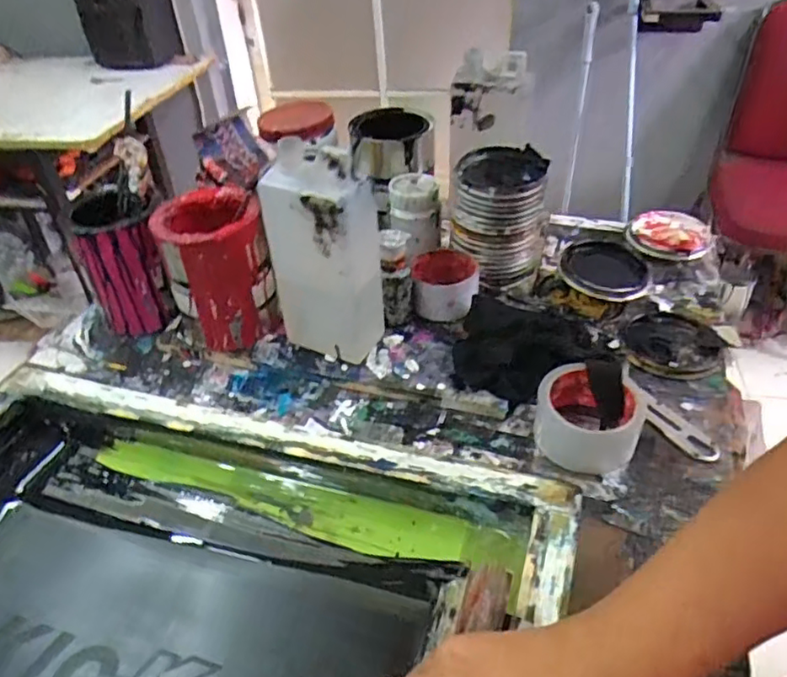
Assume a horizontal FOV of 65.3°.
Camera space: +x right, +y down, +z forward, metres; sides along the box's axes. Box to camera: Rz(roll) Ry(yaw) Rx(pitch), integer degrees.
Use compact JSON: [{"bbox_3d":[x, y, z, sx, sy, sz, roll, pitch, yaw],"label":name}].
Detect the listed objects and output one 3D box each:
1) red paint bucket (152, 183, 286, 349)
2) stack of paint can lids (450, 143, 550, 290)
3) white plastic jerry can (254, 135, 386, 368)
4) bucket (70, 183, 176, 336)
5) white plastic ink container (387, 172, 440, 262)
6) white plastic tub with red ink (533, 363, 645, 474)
[{"bbox_3d":[-0.187,-0.067,0.666,0.101,0.154,0.102,-2,40,2],"label":"red paint bucket"},{"bbox_3d":[0.122,-0.140,0.726,0.106,0.143,0.095,1,39,9],"label":"stack of paint can lids"},{"bbox_3d":[-0.066,-0.079,0.607,0.095,0.224,0.062,14,43,20],"label":"white plastic jerry can"},{"bbox_3d":[-0.306,-0.088,0.710,0.089,0.150,0.097,-17,42,-15],"label":"bucket"},{"bbox_3d":[0.026,-0.154,0.762,0.059,0.079,0.061,-1,40,4],"label":"white plastic ink container"},{"bbox_3d":[0.179,0.073,0.566,0.092,0.052,0.081,9,42,15],"label":"white plastic tub with red ink"}]

